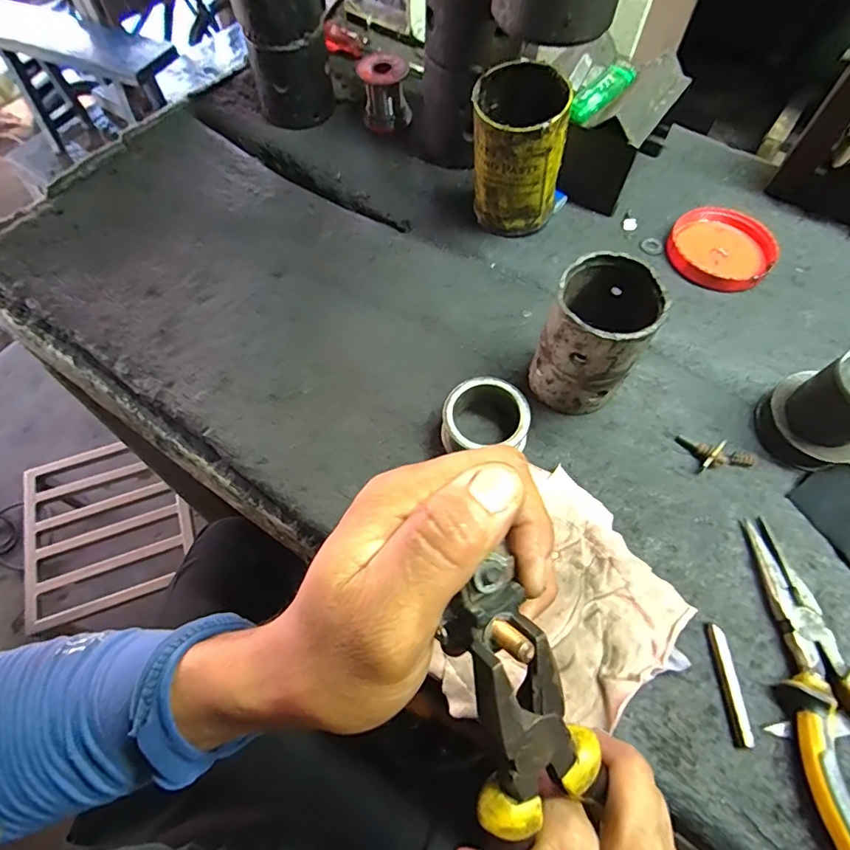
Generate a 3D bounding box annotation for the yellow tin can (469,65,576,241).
[{"bbox_3d":[0.078,-0.226,0.432,0.075,0.123,0.073,0,62,0],"label":"yellow tin can"}]

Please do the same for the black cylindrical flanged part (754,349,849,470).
[{"bbox_3d":[0.287,-0.014,0.348,0.058,0.077,0.061,0,62,0],"label":"black cylindrical flanged part"}]

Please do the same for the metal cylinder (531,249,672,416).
[{"bbox_3d":[0.119,-0.060,0.358,0.064,0.108,0.072,30,66,15],"label":"metal cylinder"}]

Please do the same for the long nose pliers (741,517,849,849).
[{"bbox_3d":[0.228,0.149,0.291,0.061,0.033,0.189,-9,63,-5],"label":"long nose pliers"}]

